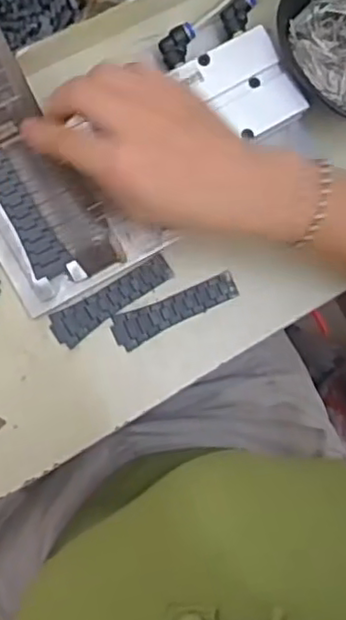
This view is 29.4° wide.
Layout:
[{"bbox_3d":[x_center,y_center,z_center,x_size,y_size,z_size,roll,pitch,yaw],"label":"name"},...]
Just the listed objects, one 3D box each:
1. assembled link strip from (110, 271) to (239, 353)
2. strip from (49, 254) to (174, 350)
[{"bbox_3d":[0.001,-0.002,0.436,0.085,0.006,0.024,-27,89,-8],"label":"assembled link strip"},{"bbox_3d":[-0.039,-0.006,0.432,0.085,0.004,0.023,-30,89,-8],"label":"strip"}]

